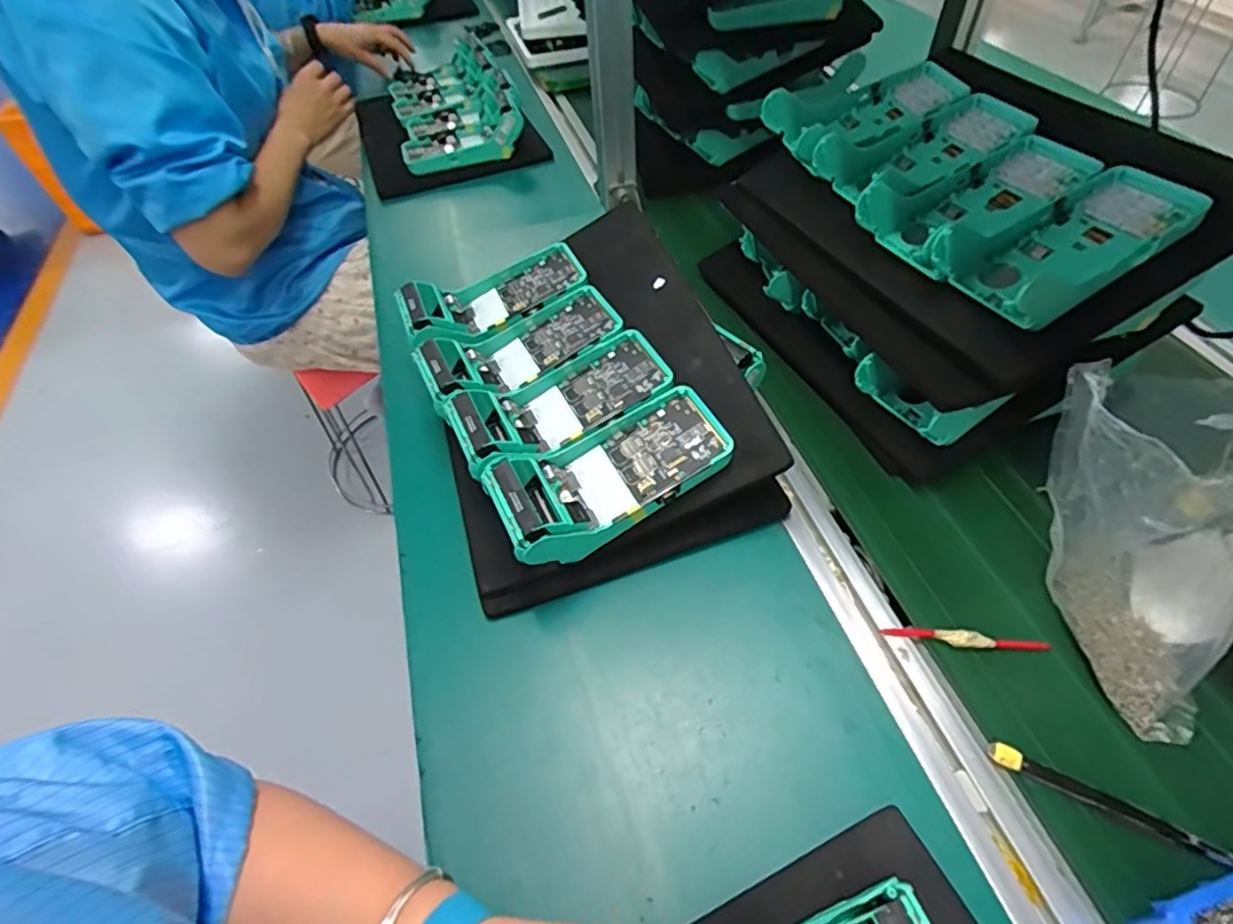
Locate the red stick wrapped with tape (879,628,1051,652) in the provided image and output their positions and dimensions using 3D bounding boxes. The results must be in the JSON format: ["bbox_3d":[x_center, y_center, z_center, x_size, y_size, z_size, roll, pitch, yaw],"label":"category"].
[{"bbox_3d":[0.239,0.122,0.425,0.107,0.011,0.011,5,52,7],"label":"red stick wrapped with tape"}]

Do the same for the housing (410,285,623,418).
[{"bbox_3d":[-0.085,-0.096,0.547,0.177,0.046,0.084,-28,55,-18],"label":"housing"}]

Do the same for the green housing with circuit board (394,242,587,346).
[{"bbox_3d":[-0.115,-0.152,0.594,0.170,0.053,0.079,-24,54,-15],"label":"green housing with circuit board"}]

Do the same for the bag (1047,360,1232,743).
[{"bbox_3d":[0.348,0.032,0.362,0.118,0.204,0.162,-17,53,-10],"label":"bag"}]

